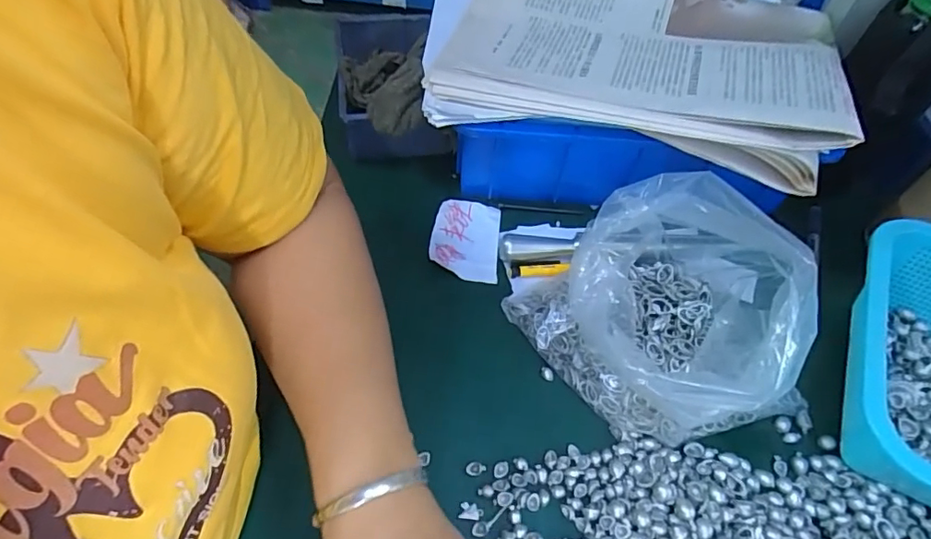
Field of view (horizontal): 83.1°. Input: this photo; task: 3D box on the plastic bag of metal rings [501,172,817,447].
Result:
[{"bbox_3d":[0.130,0.025,0.340,0.167,0.089,0.154,-13,57,-11],"label":"plastic bag of metal rings"}]

